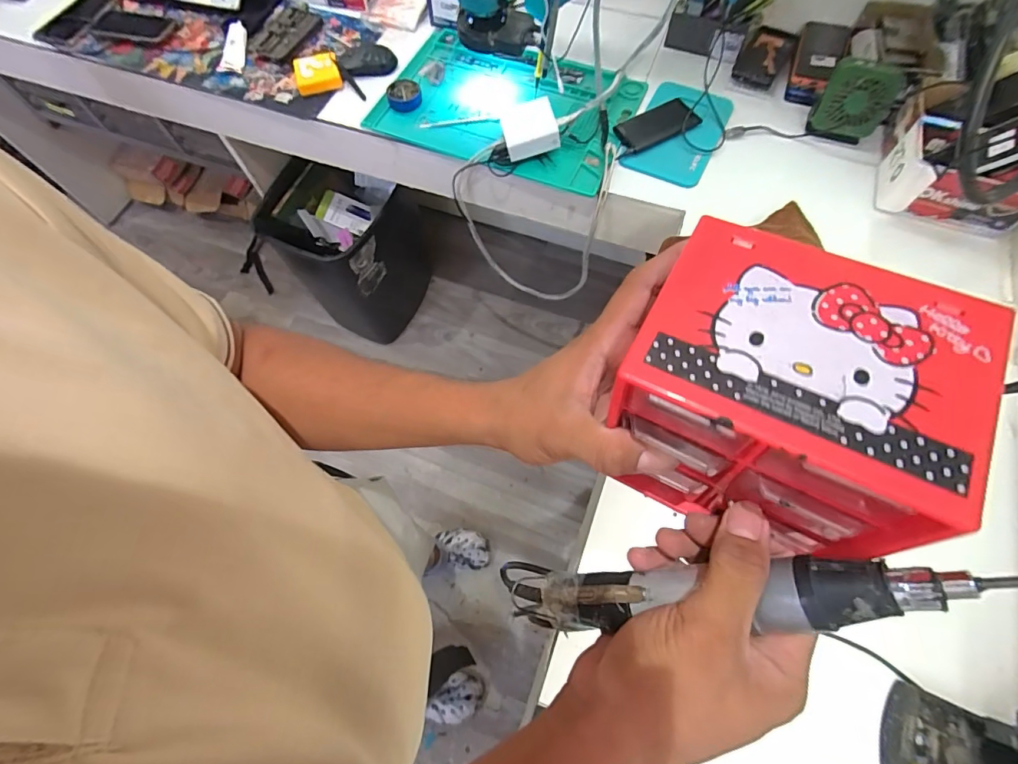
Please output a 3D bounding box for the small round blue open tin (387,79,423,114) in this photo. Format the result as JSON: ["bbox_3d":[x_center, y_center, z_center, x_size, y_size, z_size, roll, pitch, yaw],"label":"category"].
[{"bbox_3d":[-0.189,-0.518,0.848,0.059,0.026,0.060,-1,67,1],"label":"small round blue open tin"}]

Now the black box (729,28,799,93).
[{"bbox_3d":[0.475,-0.606,0.877,0.081,0.023,0.155,27,71,12],"label":"black box"}]

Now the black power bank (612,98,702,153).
[{"bbox_3d":[0.254,-0.452,0.822,0.145,0.015,0.074,-28,69,-10],"label":"black power bank"}]

